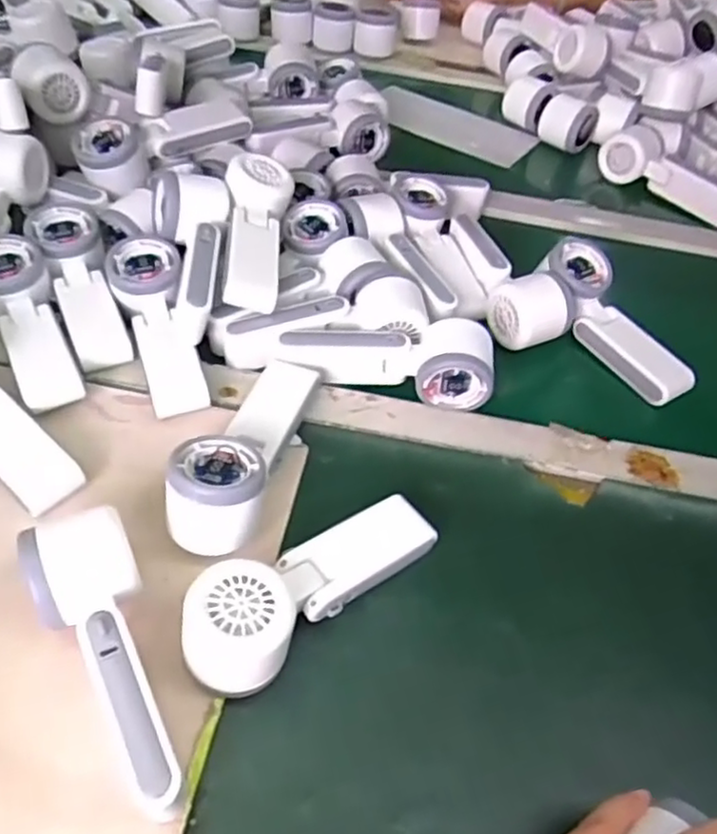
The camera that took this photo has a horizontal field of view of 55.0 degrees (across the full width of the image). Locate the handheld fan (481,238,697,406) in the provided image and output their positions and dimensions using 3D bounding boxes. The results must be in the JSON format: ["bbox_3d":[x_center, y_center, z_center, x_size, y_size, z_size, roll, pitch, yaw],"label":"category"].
[{"bbox_3d":[0.194,-0.076,0.568,0.112,0.048,0.153,-22,53,-25],"label":"handheld fan"}]

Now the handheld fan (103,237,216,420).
[{"bbox_3d":[-0.149,-0.075,0.528,0.058,0.046,0.171,-15,50,-20],"label":"handheld fan"}]

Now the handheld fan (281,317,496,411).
[{"bbox_3d":[0.026,-0.052,0.538,0.157,0.042,0.059,12,46,5],"label":"handheld fan"}]

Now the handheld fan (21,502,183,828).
[{"bbox_3d":[-0.125,0.125,0.353,0.052,0.052,0.158,-20,52,-23],"label":"handheld fan"}]

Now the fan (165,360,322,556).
[{"bbox_3d":[-0.074,0.013,0.457,0.055,0.051,0.162,13,46,6],"label":"fan"}]

